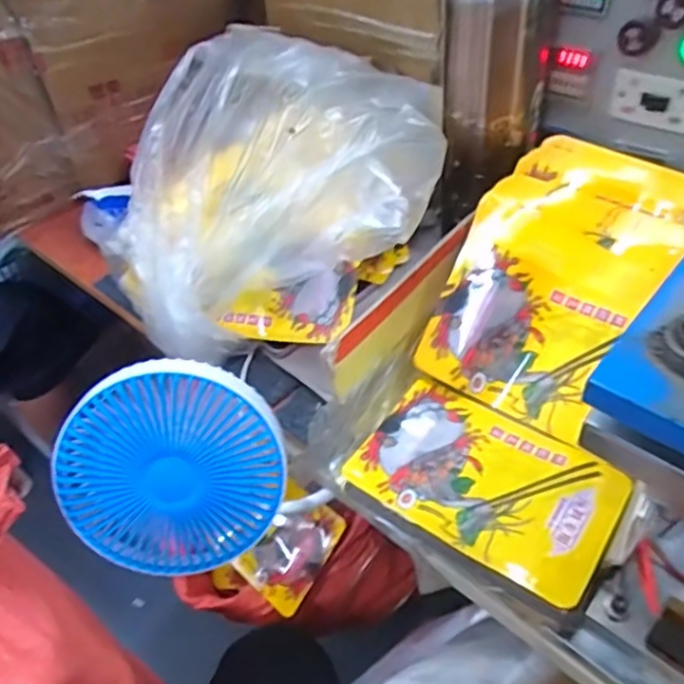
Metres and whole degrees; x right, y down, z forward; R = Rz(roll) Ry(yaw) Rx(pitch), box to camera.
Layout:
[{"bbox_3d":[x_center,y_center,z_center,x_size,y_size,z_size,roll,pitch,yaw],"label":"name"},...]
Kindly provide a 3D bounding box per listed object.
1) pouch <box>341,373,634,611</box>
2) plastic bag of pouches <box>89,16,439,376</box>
[{"bbox_3d":[0.103,0.096,0.437,0.176,0.009,0.116,25,53,28],"label":"pouch"},{"bbox_3d":[-0.050,-0.139,0.552,0.268,0.182,0.226,-10,45,-2],"label":"plastic bag of pouches"}]

